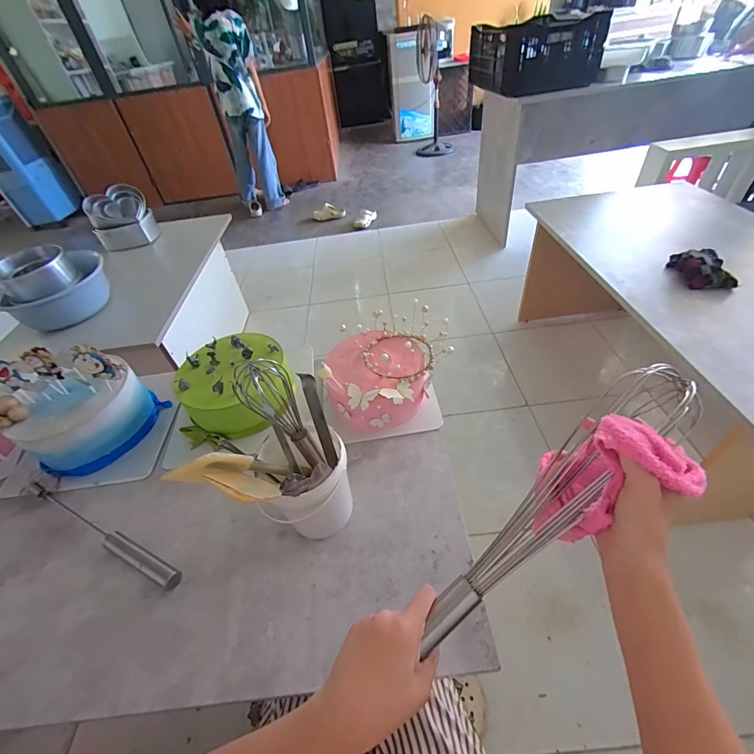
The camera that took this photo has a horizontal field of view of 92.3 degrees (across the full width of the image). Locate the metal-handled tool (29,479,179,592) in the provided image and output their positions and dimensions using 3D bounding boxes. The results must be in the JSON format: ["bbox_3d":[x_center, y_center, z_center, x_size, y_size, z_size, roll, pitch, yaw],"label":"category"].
[{"bbox_3d":[-0.424,0.227,0.543,0.348,0.022,0.024,15,49,22],"label":"metal-handled tool"}]

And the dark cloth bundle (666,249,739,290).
[{"bbox_3d":[0.754,-0.253,0.845,0.097,0.057,0.145,5,46,13],"label":"dark cloth bundle"}]

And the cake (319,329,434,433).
[{"bbox_3d":[0.005,-0.002,0.640,0.184,0.102,0.164,-9,45,-1],"label":"cake"}]

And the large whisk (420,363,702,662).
[{"bbox_3d":[0.169,0.100,0.318,0.340,0.054,0.068,-40,52,-12],"label":"large whisk"}]

